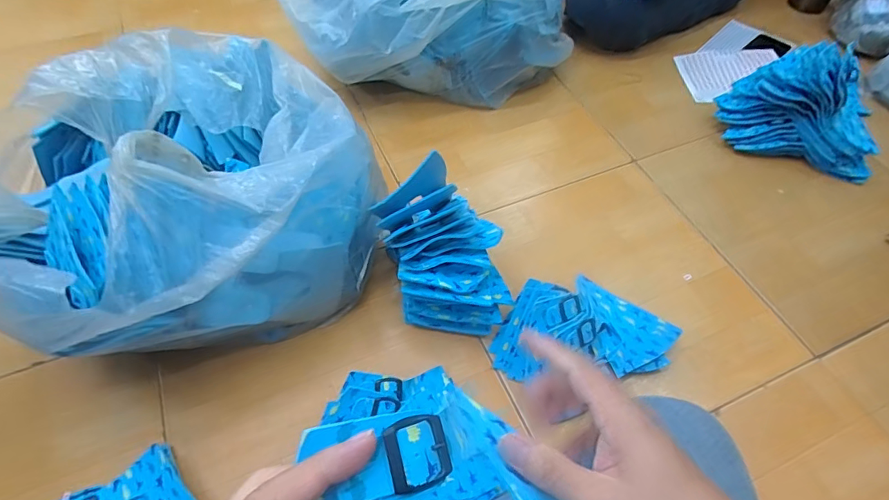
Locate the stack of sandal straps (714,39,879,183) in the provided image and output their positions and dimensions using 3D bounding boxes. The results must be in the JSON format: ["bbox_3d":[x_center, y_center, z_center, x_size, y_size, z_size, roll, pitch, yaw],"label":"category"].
[{"bbox_3d":[0.613,-0.240,0.816,0.247,0.153,0.117,20,57,13],"label":"stack of sandal straps"}]

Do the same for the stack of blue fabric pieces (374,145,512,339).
[{"bbox_3d":[0.001,0.014,0.617,0.135,0.193,0.155,-18,57,-12],"label":"stack of blue fabric pieces"}]

